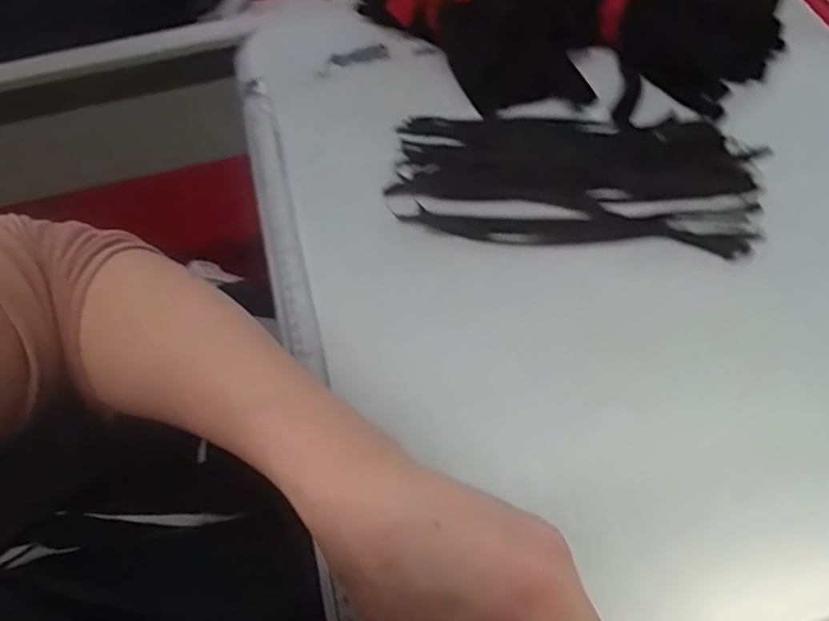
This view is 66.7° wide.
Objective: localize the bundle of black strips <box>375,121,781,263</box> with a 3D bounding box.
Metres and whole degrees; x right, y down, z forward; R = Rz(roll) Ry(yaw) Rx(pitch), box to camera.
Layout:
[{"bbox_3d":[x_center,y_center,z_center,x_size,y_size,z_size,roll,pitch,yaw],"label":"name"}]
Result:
[{"bbox_3d":[0.103,-0.088,0.420,0.228,0.008,0.107,4,61,6],"label":"bundle of black strips"}]

